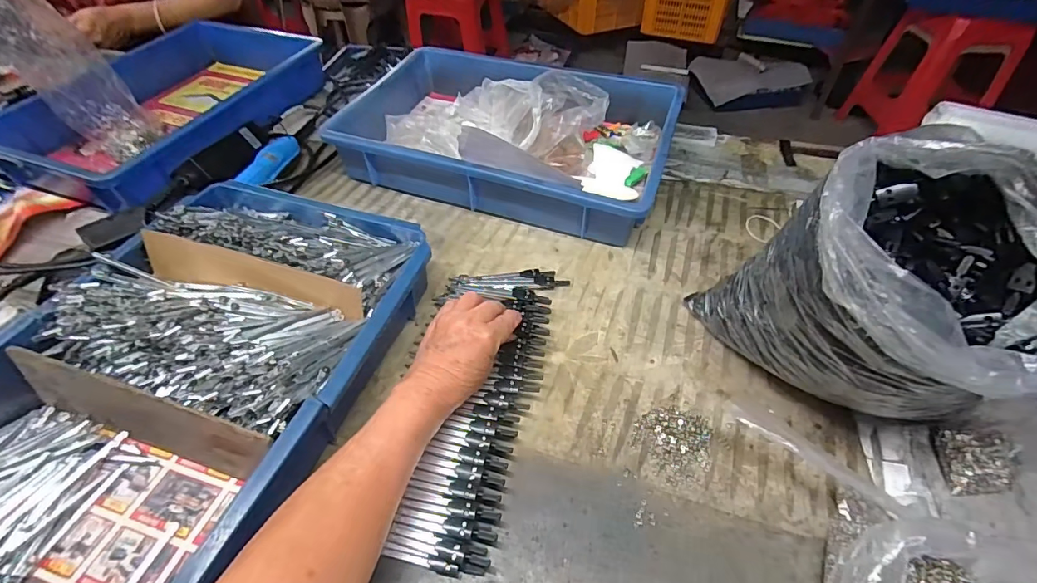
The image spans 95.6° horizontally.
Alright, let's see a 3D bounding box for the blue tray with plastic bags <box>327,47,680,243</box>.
[{"bbox_3d":[-0.015,-0.237,0.675,0.447,0.128,0.293,16,50,14],"label":"blue tray with plastic bags"}]

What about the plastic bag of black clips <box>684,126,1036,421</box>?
[{"bbox_3d":[0.288,0.012,0.376,0.170,0.229,0.200,-6,48,-5],"label":"plastic bag of black clips"}]

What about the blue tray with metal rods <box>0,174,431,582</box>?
[{"bbox_3d":[-0.285,0.069,0.408,0.286,0.086,0.438,14,50,12],"label":"blue tray with metal rods"}]

